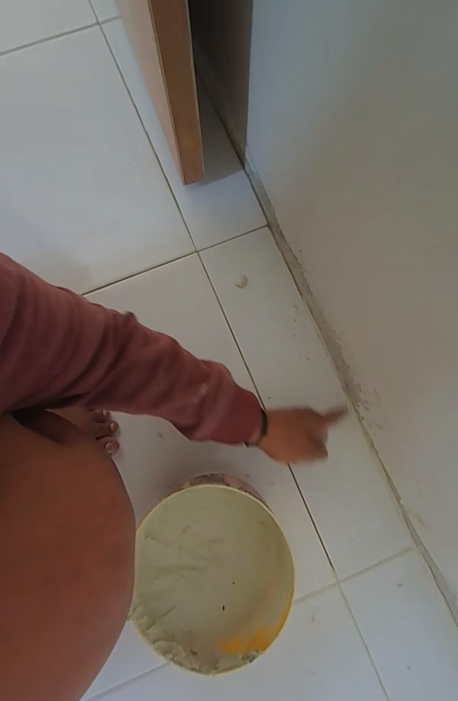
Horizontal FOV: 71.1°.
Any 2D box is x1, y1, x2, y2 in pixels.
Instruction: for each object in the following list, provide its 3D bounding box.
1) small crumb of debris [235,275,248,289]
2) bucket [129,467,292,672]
[{"bbox_3d":[0.021,-0.105,0.491,0.013,0.004,0.022,38,81,8],"label":"small crumb of debris"},{"bbox_3d":[-0.019,0.242,0.372,0.168,0.093,0.160,0,78,1],"label":"bucket"}]

